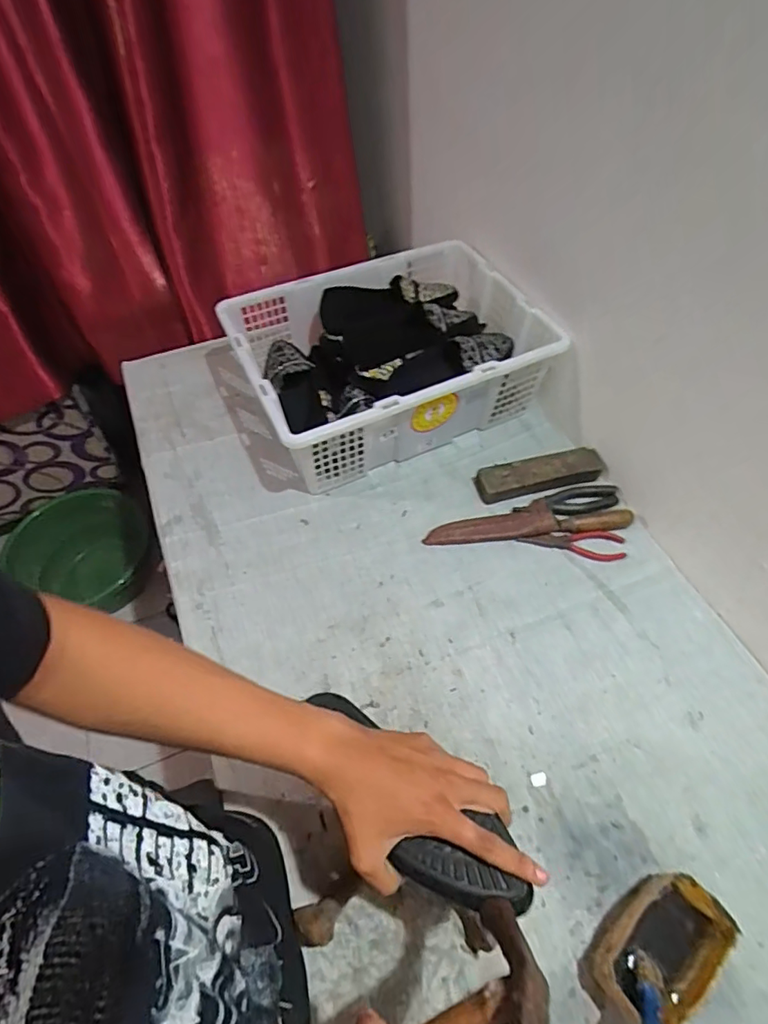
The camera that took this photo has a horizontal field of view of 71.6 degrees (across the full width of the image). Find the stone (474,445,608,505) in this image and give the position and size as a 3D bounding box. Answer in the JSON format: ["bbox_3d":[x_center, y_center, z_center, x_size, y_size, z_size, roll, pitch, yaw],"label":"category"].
[{"bbox_3d":[0.248,-0.060,0.845,0.203,0.030,0.058,-10,55,-8],"label":"stone"}]

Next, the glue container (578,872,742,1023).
[{"bbox_3d":[0.254,0.411,0.500,0.133,0.061,0.073,-34,61,-22],"label":"glue container"}]

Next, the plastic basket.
[{"bbox_3d":[0.007,-0.263,0.912,0.470,0.168,0.363,-21,57,-15],"label":"plastic basket"}]

